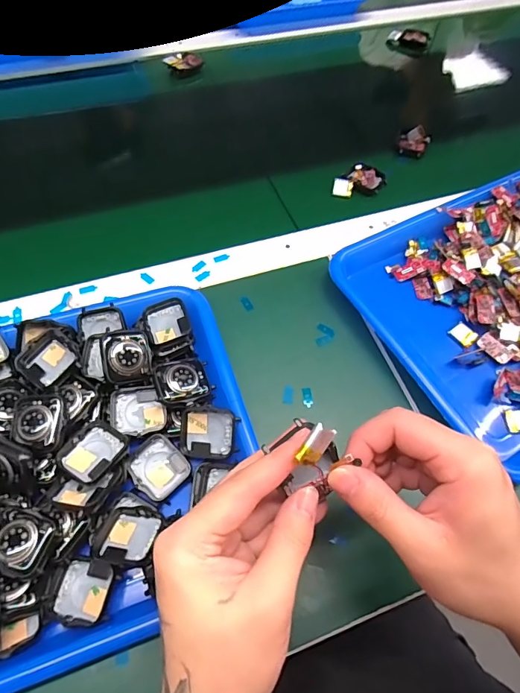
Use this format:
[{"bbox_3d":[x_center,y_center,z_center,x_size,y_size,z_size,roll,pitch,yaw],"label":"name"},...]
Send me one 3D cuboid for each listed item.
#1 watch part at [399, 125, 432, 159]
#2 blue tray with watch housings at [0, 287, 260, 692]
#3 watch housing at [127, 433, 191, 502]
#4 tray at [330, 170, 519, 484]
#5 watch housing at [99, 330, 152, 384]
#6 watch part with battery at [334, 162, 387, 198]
[{"bbox_3d":[0.200,-0.265,0.550,0.037,0.020,0.037,1,61,-2],"label":"watch part"},{"bbox_3d":[-0.167,0.088,0.296,0.326,0.043,0.247,-16,63,-11],"label":"blue tray with watch housings"},{"bbox_3d":[-0.076,0.090,0.319,0.039,0.010,0.037,42,67,19],"label":"watch housing"},{"bbox_3d":[0.261,-0.050,0.414,0.321,0.037,0.250,-26,65,-16],"label":"tray"},{"bbox_3d":[-0.105,0.007,0.335,0.037,0.008,0.042,0,73,-27],"label":"watch housing"},{"bbox_3d":[0.117,-0.193,0.504,0.060,0.013,0.042,-39,69,-21],"label":"watch part with battery"}]

